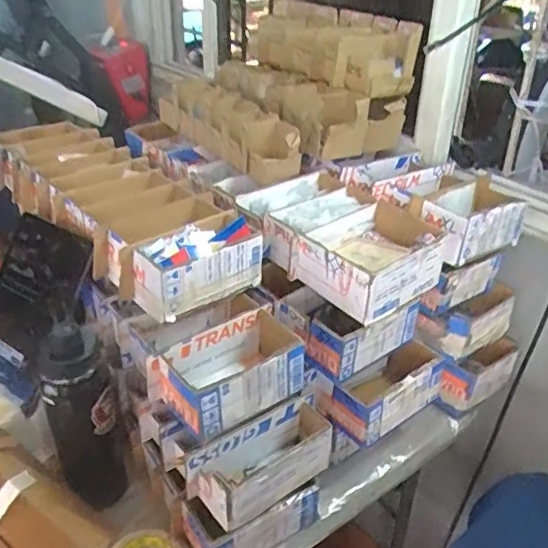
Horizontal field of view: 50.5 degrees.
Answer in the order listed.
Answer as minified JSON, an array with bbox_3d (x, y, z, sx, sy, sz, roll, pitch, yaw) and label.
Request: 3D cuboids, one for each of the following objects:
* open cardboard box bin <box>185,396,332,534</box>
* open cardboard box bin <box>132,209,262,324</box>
[{"bbox_3d":[-0.006,0.219,0.687,0.185,0.073,0.075,-19,37,-29],"label":"open cardboard box bin"},{"bbox_3d":[-0.100,-0.012,0.751,0.158,0.077,0.096,-21,38,-31],"label":"open cardboard box bin"}]

